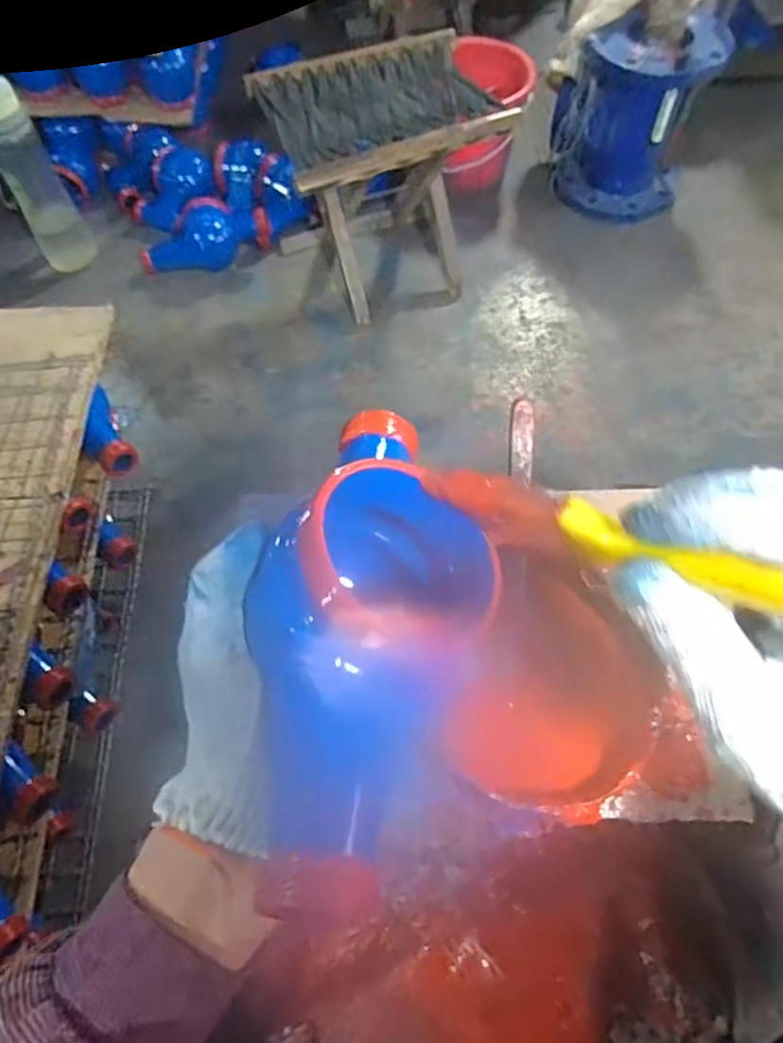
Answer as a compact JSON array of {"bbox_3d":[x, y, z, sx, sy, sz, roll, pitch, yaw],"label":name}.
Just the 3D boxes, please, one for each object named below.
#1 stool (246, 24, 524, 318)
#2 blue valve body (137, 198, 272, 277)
[{"bbox_3d":[-0.015,-0.498,0.971,0.292,0.271,0.237,-20,63,-9],"label":"stool"},{"bbox_3d":[-0.314,-0.474,1.078,0.217,0.080,0.101,-17,62,-7],"label":"blue valve body"}]

